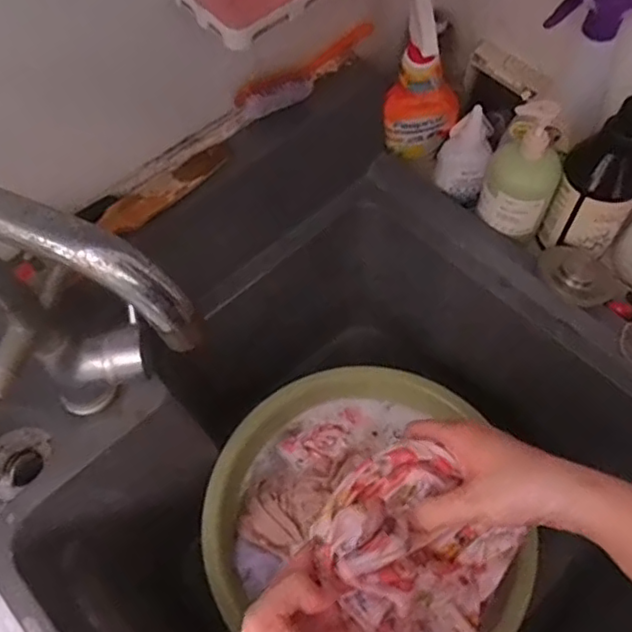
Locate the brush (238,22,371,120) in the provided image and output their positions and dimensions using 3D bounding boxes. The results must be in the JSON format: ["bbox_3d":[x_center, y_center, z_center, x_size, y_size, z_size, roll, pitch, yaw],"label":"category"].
[{"bbox_3d":[-0.001,-0.260,0.655,0.182,0.034,0.039,-36,65,-19],"label":"brush"}]

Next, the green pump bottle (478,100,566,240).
[{"bbox_3d":[0.227,-0.157,0.674,0.078,0.158,0.058,24,62,14],"label":"green pump bottle"}]

